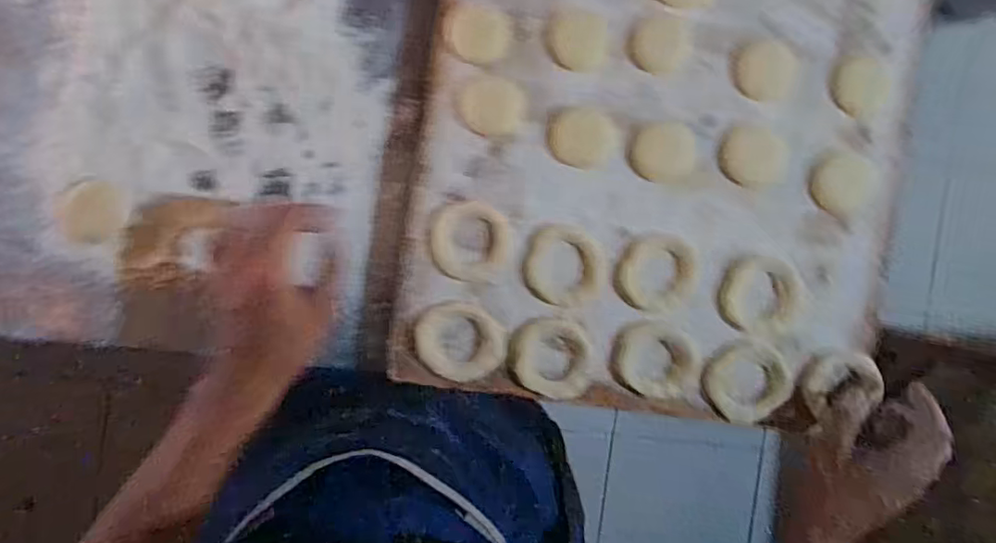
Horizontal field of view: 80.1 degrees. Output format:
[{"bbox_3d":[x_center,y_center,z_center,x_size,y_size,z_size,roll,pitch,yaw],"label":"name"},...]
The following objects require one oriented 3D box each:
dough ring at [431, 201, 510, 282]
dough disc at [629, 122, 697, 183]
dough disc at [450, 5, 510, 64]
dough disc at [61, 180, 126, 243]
[{"bbox_3d":[-0.023,-0.024,0.492,0.063,0.005,0.064,0,93,-4],"label":"dough ring"},{"bbox_3d":[0.142,-0.102,0.506,0.055,0.004,0.049,3,93,-5],"label":"dough disc"},{"bbox_3d":[-0.014,-0.195,0.486,0.047,0.004,0.044,4,93,-5],"label":"dough disc"},{"bbox_3d":[-0.339,-0.050,0.496,0.045,0.004,0.052,41,89,-5],"label":"dough disc"}]

